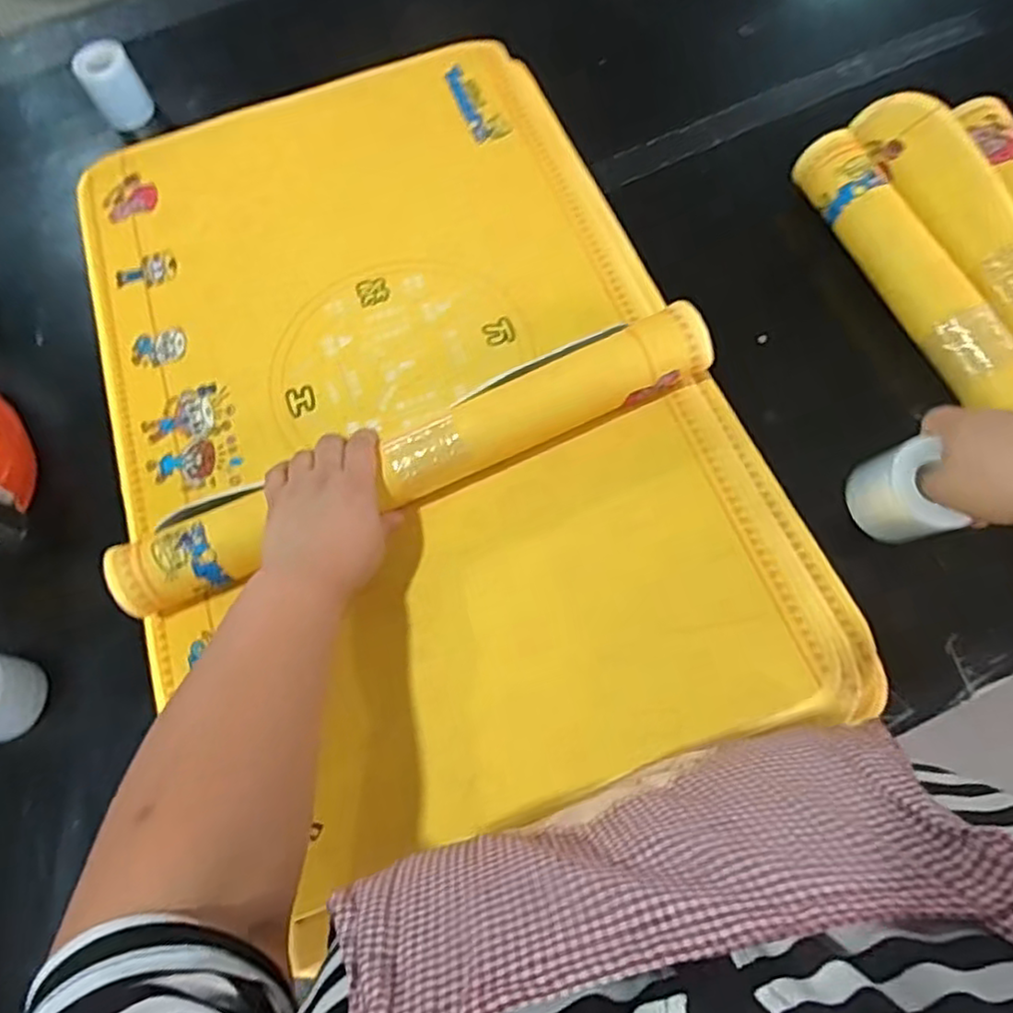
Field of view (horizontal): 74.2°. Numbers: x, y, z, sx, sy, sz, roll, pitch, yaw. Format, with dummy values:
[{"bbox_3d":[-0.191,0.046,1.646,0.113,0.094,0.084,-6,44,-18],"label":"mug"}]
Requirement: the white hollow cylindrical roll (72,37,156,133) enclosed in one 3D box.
[{"bbox_3d":[-0.458,-0.492,0.787,0.062,0.077,0.048,-33,70,-10],"label":"white hollow cylindrical roll"}]

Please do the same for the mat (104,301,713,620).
[{"bbox_3d":[-0.066,-0.042,0.537,0.502,0.046,0.061,-24,68,-7],"label":"mat"}]

